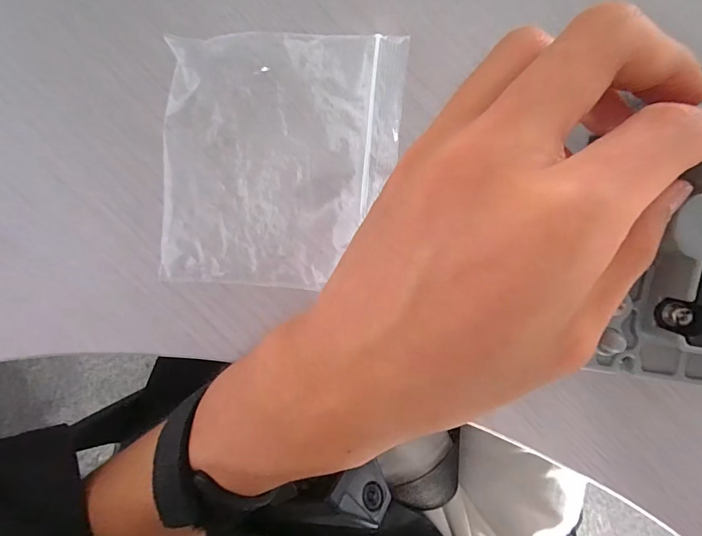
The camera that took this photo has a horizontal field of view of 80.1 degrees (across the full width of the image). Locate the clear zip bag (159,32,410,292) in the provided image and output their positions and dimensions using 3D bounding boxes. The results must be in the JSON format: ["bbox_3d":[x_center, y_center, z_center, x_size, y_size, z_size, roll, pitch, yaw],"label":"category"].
[{"bbox_3d":[-0.031,-0.046,0.183,0.098,0.013,0.108,5,95,-2],"label":"clear zip bag"}]

